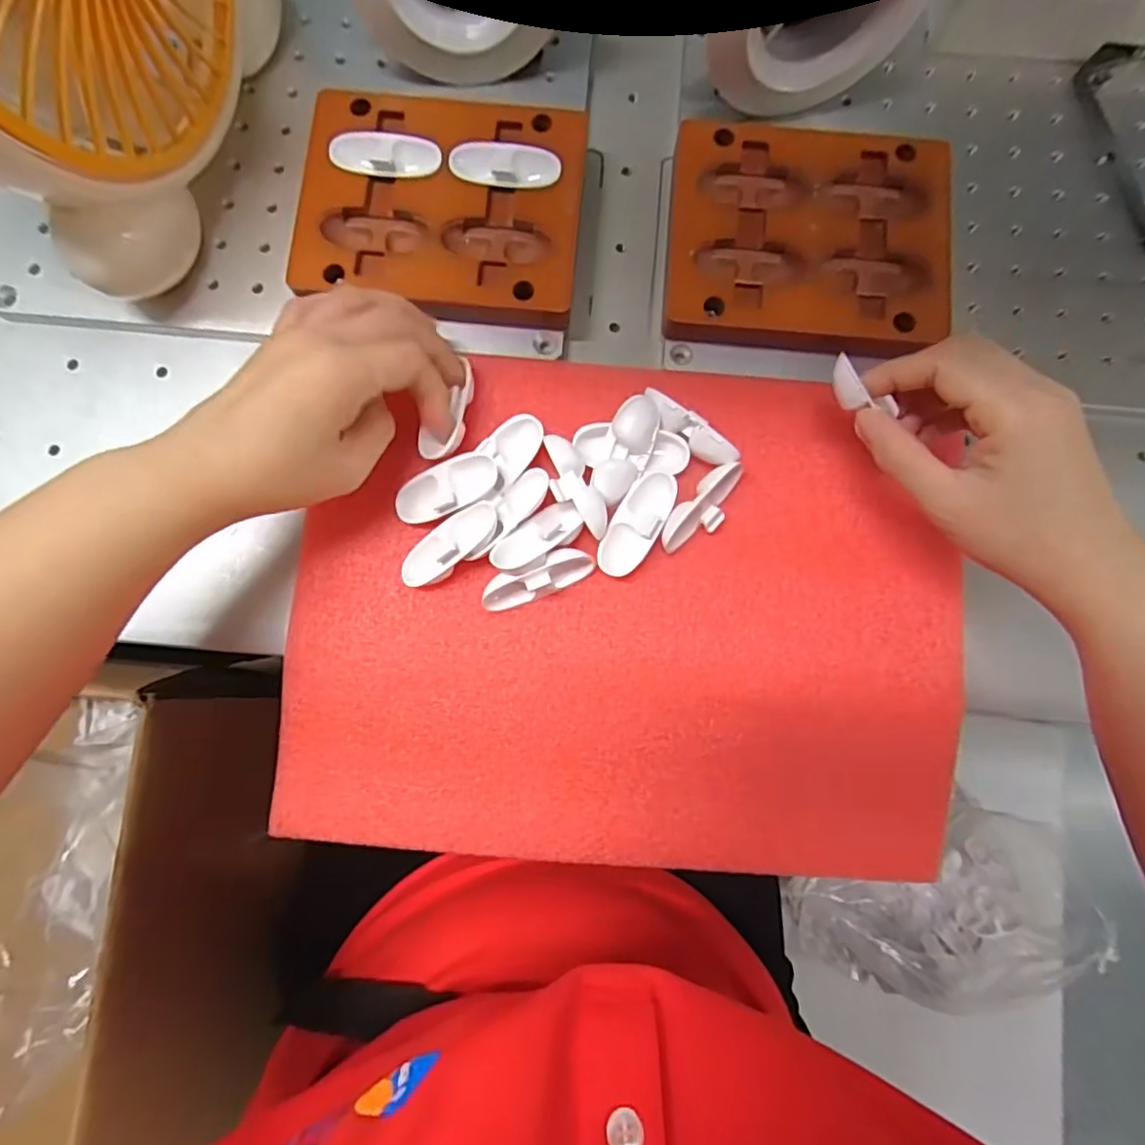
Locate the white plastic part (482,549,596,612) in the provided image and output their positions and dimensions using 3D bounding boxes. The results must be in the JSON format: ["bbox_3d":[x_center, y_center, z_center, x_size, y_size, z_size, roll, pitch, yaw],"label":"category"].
[{"bbox_3d":[-0.017,0.003,0.305,0.057,0.022,0.016,-24,83,-6],"label":"white plastic part"}]

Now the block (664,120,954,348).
[{"bbox_3d":[0.128,-0.181,0.335,0.146,0.025,0.120,6,81,-2],"label":"block"}]

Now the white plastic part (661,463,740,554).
[{"bbox_3d":[0.067,-0.032,0.311,0.022,0.020,0.055,42,82,4],"label":"white plastic part"}]

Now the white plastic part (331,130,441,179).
[{"bbox_3d":[-0.101,-0.228,0.330,0.058,0.004,0.030,2,81,-2],"label":"white plastic part"}]

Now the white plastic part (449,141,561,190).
[{"bbox_3d":[-0.036,-0.220,0.328,0.058,0.004,0.024,7,81,-1],"label":"white plastic part"}]

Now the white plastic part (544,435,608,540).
[{"bbox_3d":[0.001,-0.043,0.305,0.021,0.011,0.055,-21,82,-6],"label":"white plastic part"}]

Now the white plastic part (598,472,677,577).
[{"bbox_3d":[0.033,-0.025,0.311,0.024,0.016,0.058,30,81,2],"label":"white plastic part"}]

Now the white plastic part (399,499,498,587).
[{"bbox_3d":[-0.062,-0.013,0.302,0.058,0.013,0.023,-36,84,12],"label":"white plastic part"}]

